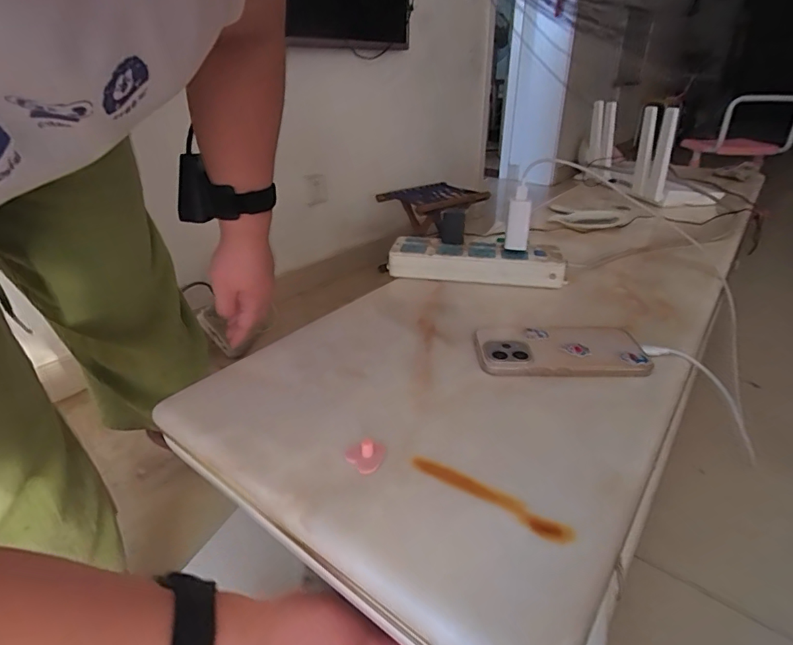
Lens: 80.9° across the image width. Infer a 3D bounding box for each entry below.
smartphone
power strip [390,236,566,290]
[{"bbox_3d":[0.159,0.027,0.463,0.157,0.016,0.088,0,29,0],"label":"smartphone"},{"bbox_3d":[0.107,-0.084,0.638,0.229,0.040,0.074,6,29,13],"label":"power strip"}]

